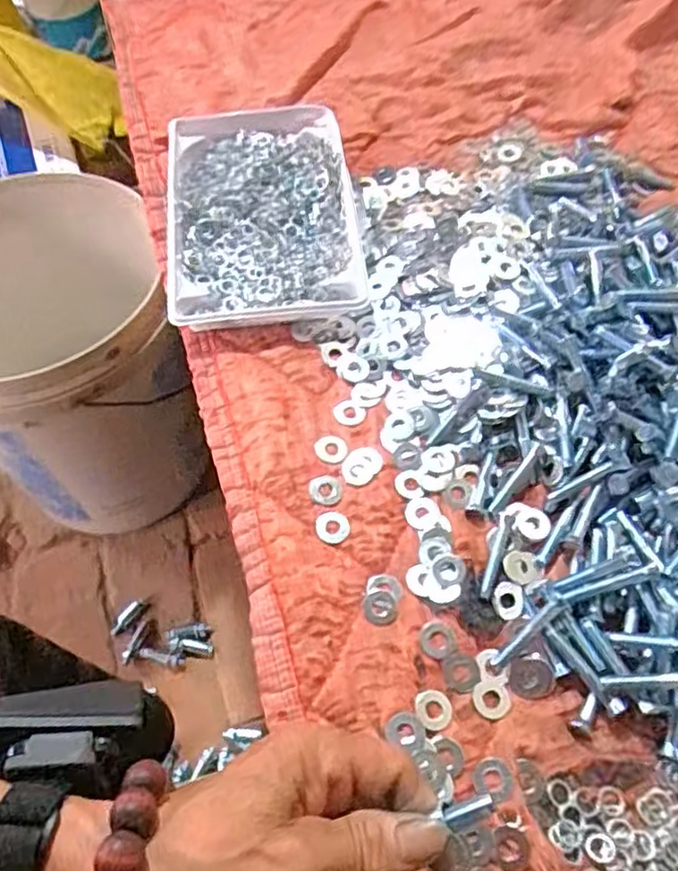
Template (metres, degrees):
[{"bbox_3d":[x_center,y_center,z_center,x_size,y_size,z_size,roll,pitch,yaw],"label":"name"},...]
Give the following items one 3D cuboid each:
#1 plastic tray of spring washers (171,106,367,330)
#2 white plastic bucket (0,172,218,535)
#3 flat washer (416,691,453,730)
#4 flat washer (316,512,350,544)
[{"bbox_3d":[-0.063,-0.185,0.572,0.150,0.031,0.223,-7,61,-1],"label":"plastic tray of spring washers"},{"bbox_3d":[-0.327,-0.072,0.826,0.275,0.335,0.269,-15,61,-7],"label":"white plastic bucket"},{"bbox_3d":[0.054,0.157,0.393,0.020,0.004,0.021,-16,62,-6],"label":"flat washer"},{"bbox_3d":[-0.004,0.060,0.453,0.022,0.004,0.022,-1,61,2],"label":"flat washer"}]

